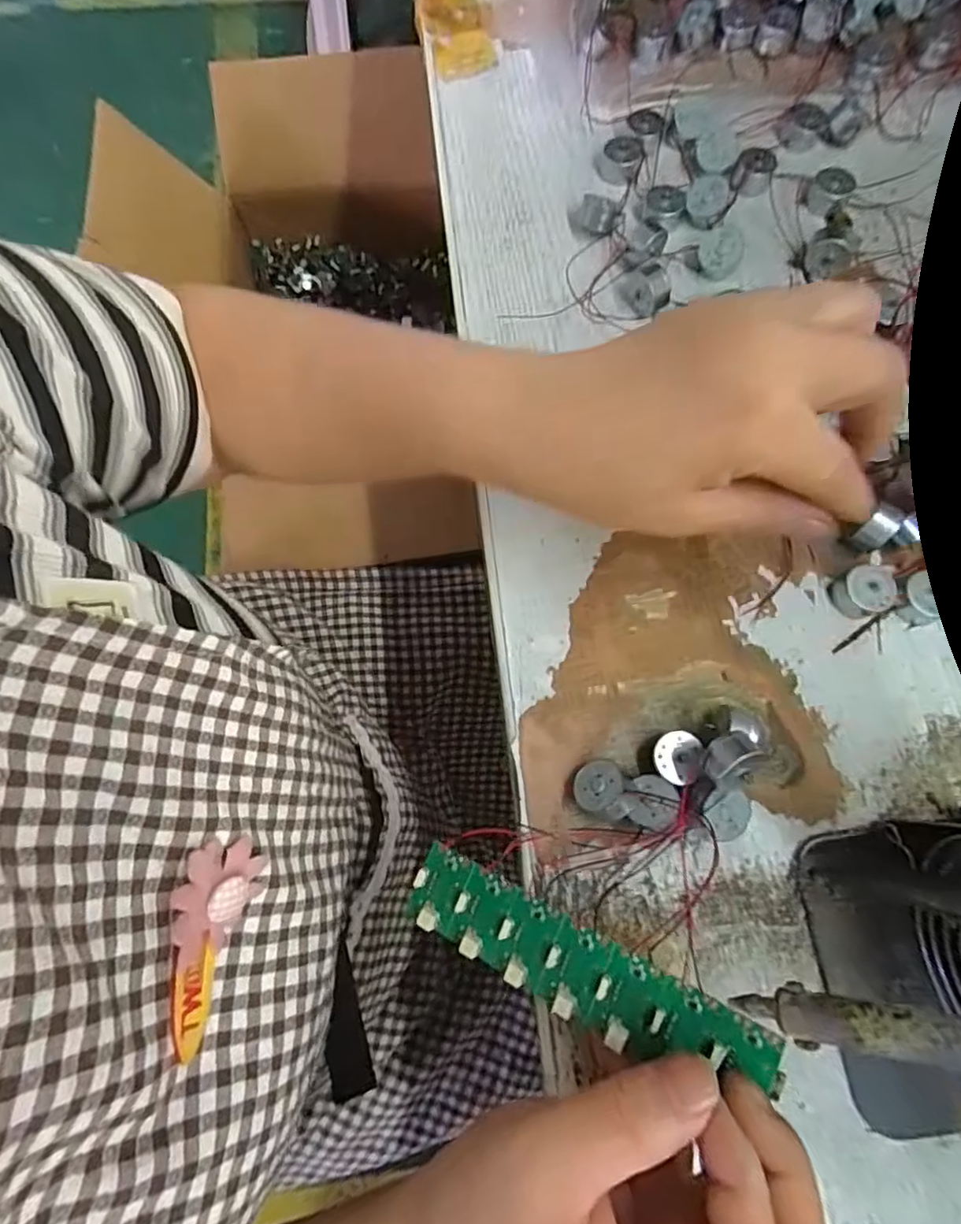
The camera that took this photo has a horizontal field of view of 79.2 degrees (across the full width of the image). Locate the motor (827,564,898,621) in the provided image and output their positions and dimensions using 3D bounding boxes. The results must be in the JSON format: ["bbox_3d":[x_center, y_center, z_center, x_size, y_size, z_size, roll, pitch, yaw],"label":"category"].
[{"bbox_3d":[0.183,-0.010,0.278,0.020,0.018,0.022,0,74,-1],"label":"motor"}]

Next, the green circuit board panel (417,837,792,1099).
[{"bbox_3d":[0.035,0.130,0.211,0.135,0.007,0.029,18,74,22],"label":"green circuit board panel"}]

